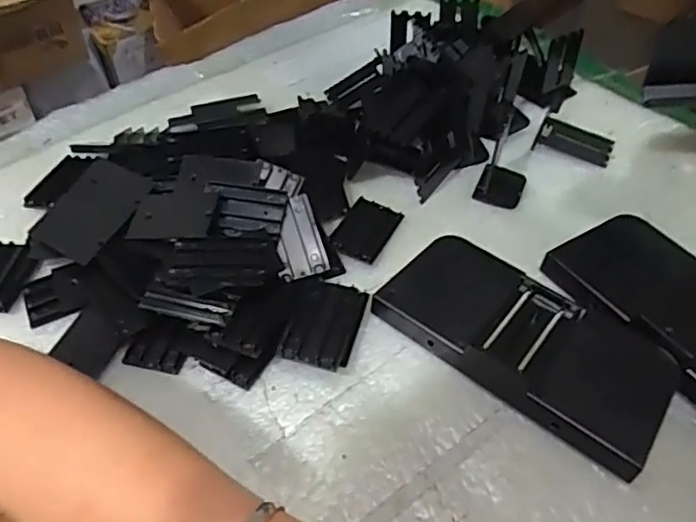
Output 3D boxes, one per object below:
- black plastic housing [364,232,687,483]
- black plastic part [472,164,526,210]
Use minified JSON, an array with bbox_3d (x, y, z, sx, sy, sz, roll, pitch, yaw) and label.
[{"bbox_3d":[0.101,0.044,0.356,0.162,0.027,0.074,33,58,21],"label":"black plastic housing"},{"bbox_3d":[0.111,-0.054,0.451,0.032,0.006,0.036,20,54,12],"label":"black plastic part"}]

